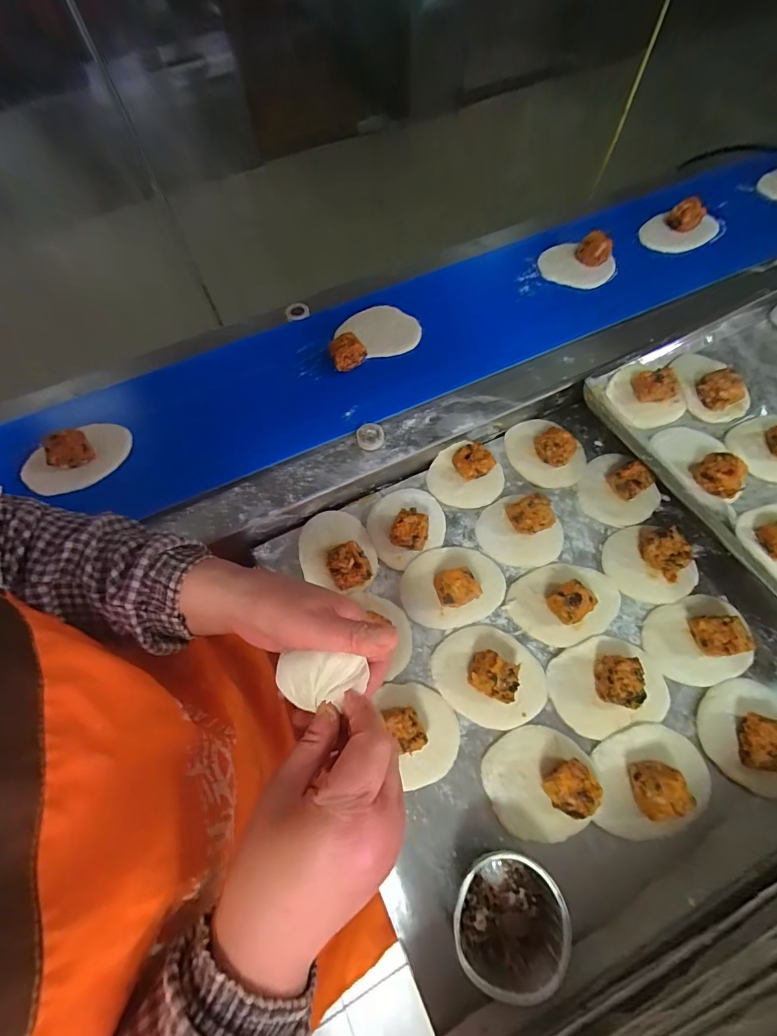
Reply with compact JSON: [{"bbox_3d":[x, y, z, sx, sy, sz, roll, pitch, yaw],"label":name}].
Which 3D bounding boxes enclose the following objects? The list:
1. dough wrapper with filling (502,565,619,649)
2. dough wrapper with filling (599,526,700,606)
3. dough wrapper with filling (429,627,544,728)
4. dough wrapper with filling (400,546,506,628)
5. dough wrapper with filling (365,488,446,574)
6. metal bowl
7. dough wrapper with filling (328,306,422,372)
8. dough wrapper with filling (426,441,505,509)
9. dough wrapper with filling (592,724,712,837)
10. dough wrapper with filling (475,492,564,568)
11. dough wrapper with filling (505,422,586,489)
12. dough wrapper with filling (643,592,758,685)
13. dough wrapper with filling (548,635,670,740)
[{"bbox_3d":[0.179,0.080,0.408,0.108,0.034,0.078,-26,68,-10],"label":"dough wrapper with filling"},{"bbox_3d":[0.270,0.047,0.422,0.076,0.038,0.083,-1,66,1],"label":"dough wrapper with filling"},{"bbox_3d":[0.096,0.143,0.379,0.102,0.034,0.084,28,69,13],"label":"dough wrapper with filling"},{"bbox_3d":[0.066,0.064,0.415,0.103,0.033,0.080,-12,66,-4],"label":"dough wrapper with filling"},{"bbox_3d":[0.019,0.002,0.446,0.087,0.036,0.078,-31,69,-12],"label":"dough wrapper with filling"},{"bbox_3d":[0.088,0.297,0.308,0.080,0.037,0.080,-1,66,1],"label":"metal bowl"},{"bbox_3d":[-0.023,-0.240,0.512,0.124,0.036,0.084,-25,68,-10],"label":"dough wrapper with filling"},{"bbox_3d":[0.087,-0.049,0.470,0.081,0.034,0.070,41,73,17],"label":"dough wrapper with filling"},{"bbox_3d":[0.223,0.219,0.343,0.101,0.035,0.075,-12,66,-4],"label":"dough wrapper with filling"},{"bbox_3d":[0.143,0.011,0.439,0.077,0.027,0.084,-1,66,1],"label":"dough wrapper with filling"},{"bbox_3d":[0.188,-0.084,0.485,0.096,0.039,0.075,35,71,16],"label":"dough wrapper with filling"},{"bbox_3d":[0.302,0.114,0.394,0.103,0.039,0.079,-12,66,-4],"label":"dough wrapper with filling"},{"bbox_3d":[0.205,0.151,0.376,0.104,0.038,0.079,-15,66,-5],"label":"dough wrapper with filling"}]

